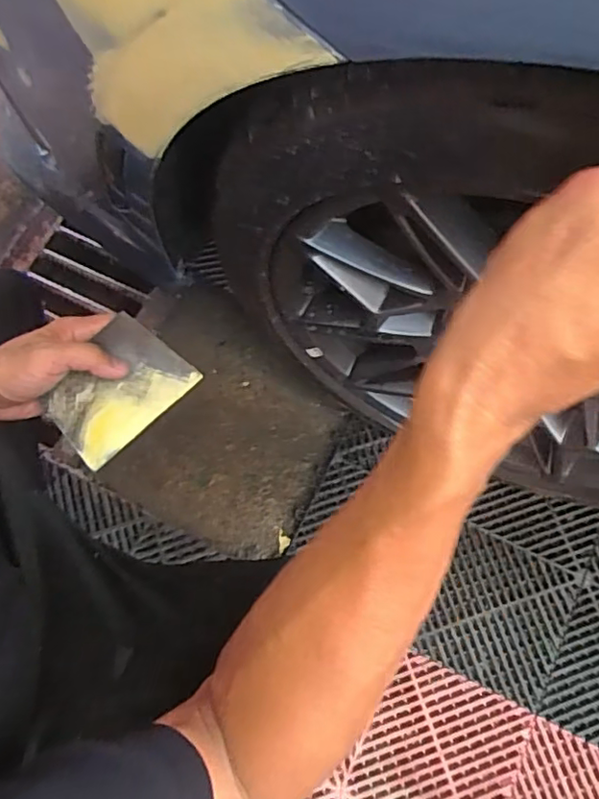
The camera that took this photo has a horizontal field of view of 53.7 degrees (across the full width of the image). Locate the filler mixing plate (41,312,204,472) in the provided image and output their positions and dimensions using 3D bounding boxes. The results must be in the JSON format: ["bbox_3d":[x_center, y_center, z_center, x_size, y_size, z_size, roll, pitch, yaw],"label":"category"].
[{"bbox_3d":[-0.159,-0.006,0.512,0.081,0.009,0.119,45,87,-6],"label":"filler mixing plate"}]

